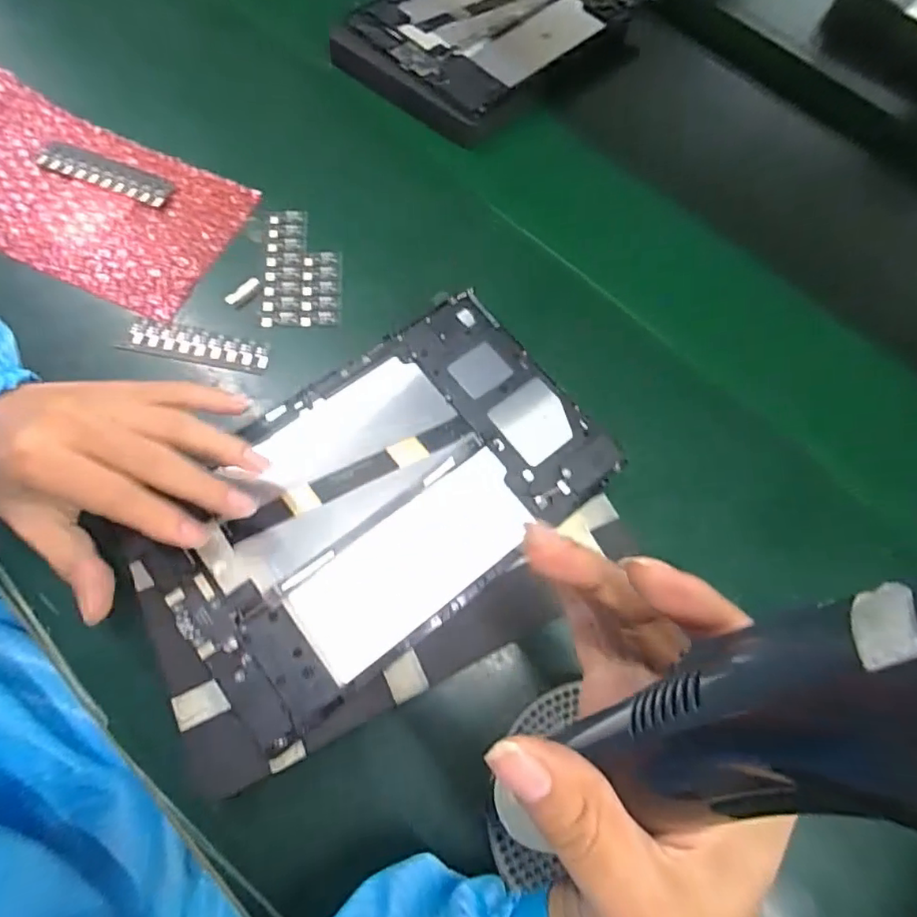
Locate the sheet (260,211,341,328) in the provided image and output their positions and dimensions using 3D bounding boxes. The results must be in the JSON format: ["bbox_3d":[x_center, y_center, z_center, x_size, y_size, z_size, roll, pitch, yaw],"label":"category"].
[{"bbox_3d":[-0.105,-0.128,0.374,0.050,0.004,0.088,-2,70,-4],"label":"sheet"}]

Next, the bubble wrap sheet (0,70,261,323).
[{"bbox_3d":[-0.324,-0.216,0.384,0.360,0.022,0.134,31,74,4],"label":"bubble wrap sheet"}]

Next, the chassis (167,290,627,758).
[{"bbox_3d":[-0.040,0.018,0.305,0.231,0.023,0.143,-37,71,-16],"label":"chassis"}]

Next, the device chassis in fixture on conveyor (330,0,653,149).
[{"bbox_3d":[0.037,-0.375,0.474,0.148,0.031,0.254,40,70,11],"label":"device chassis in fixture on conveyor"}]

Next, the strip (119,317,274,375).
[{"bbox_3d":[-0.164,-0.071,0.351,0.087,0.011,0.023,10,67,-2],"label":"strip"}]

